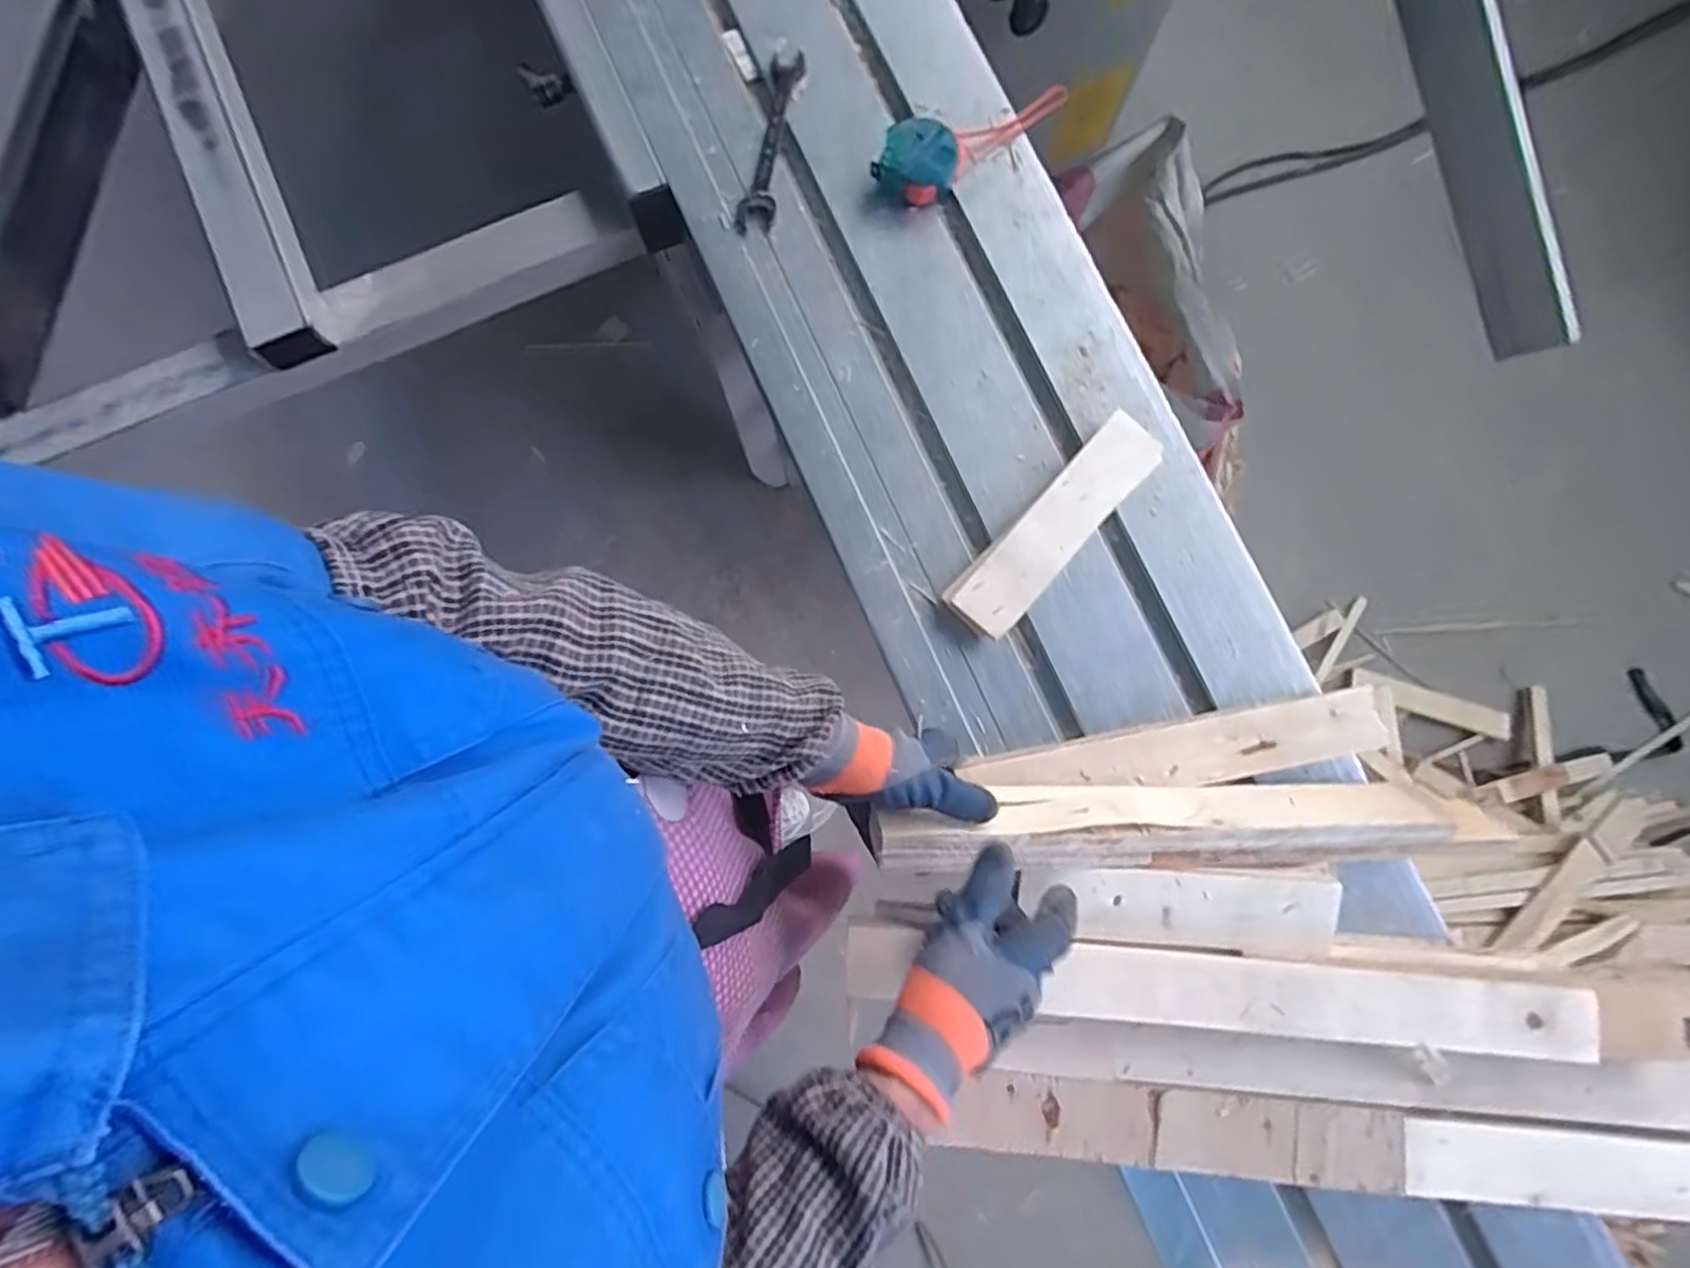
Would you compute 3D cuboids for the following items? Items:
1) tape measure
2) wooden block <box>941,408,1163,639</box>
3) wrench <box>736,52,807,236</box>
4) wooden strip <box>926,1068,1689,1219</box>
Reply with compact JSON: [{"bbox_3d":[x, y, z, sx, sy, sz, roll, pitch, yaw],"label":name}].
[{"bbox_3d":[0.110,-0.450,0.651,0.189,0.036,0.067,-41,86,-3],"label":"tape measure"},{"bbox_3d":[0.174,-0.089,0.605,0.057,0.028,0.217,43,82,7],"label":"wooden block"},{"bbox_3d":[-0.066,-0.444,0.662,0.033,0.007,0.182,10,79,1],"label":"wrench"},{"bbox_3d":[0.346,0.367,0.526,0.524,0.016,0.055,5,79,1],"label":"wooden strip"}]

